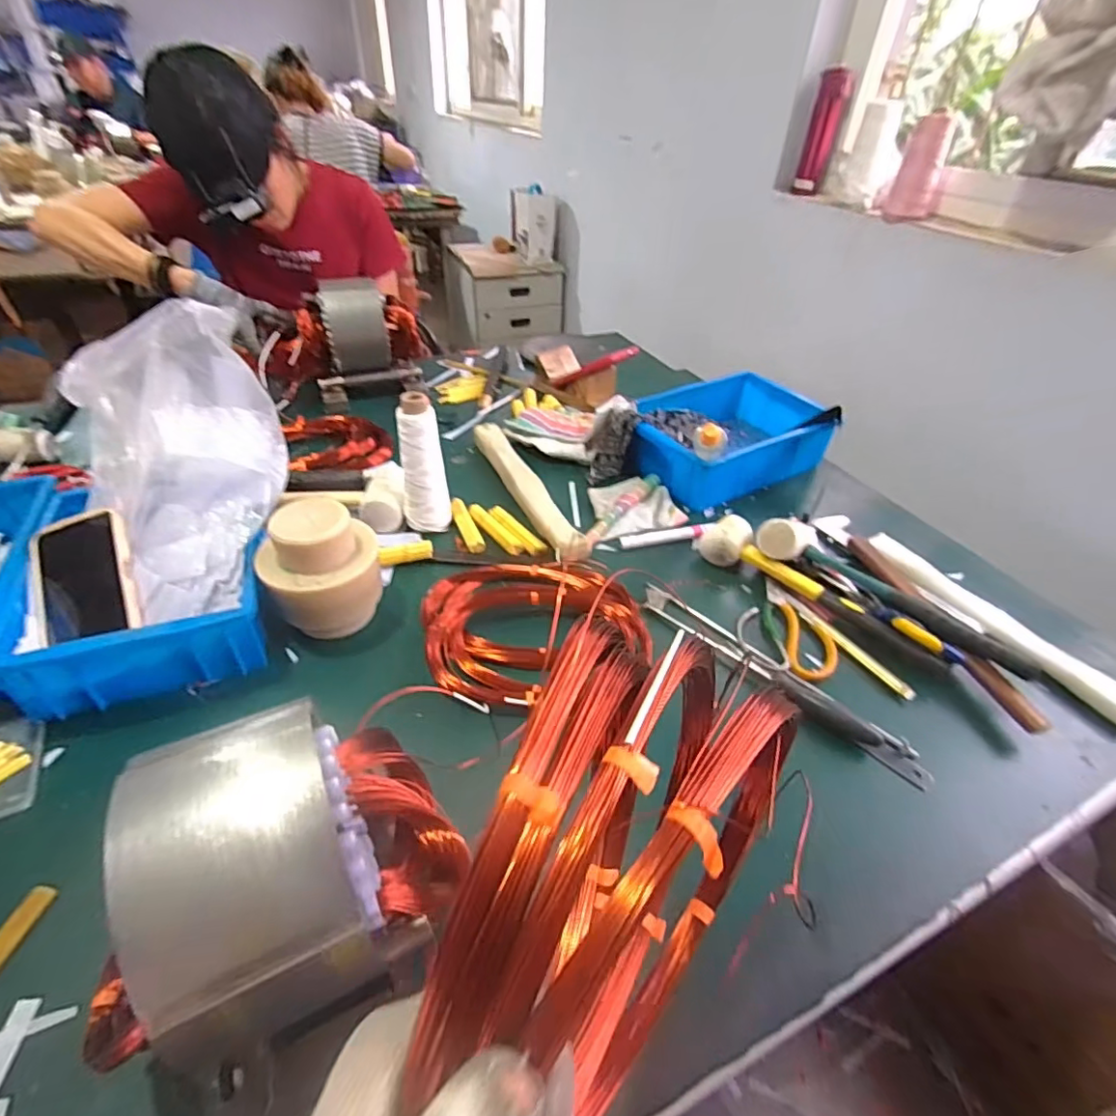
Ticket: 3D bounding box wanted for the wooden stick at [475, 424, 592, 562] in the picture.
[{"bbox_3d":[-0.050,-0.104,0.786,0.045,0.038,0.350,-15,43,-20],"label":"wooden stick"}]

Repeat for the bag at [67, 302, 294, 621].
[{"bbox_3d":[-0.359,-0.106,0.535,0.172,0.215,0.228,-21,46,-26],"label":"bag"}]

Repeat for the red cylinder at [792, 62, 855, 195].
[{"bbox_3d":[0.595,-0.949,1.265,0.069,0.231,0.067,16,42,15],"label":"red cylinder"}]

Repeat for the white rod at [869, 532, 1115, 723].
[{"bbox_3d":[0.472,0.066,0.619,0.041,0.023,0.299,-17,44,-22],"label":"white rod"}]

